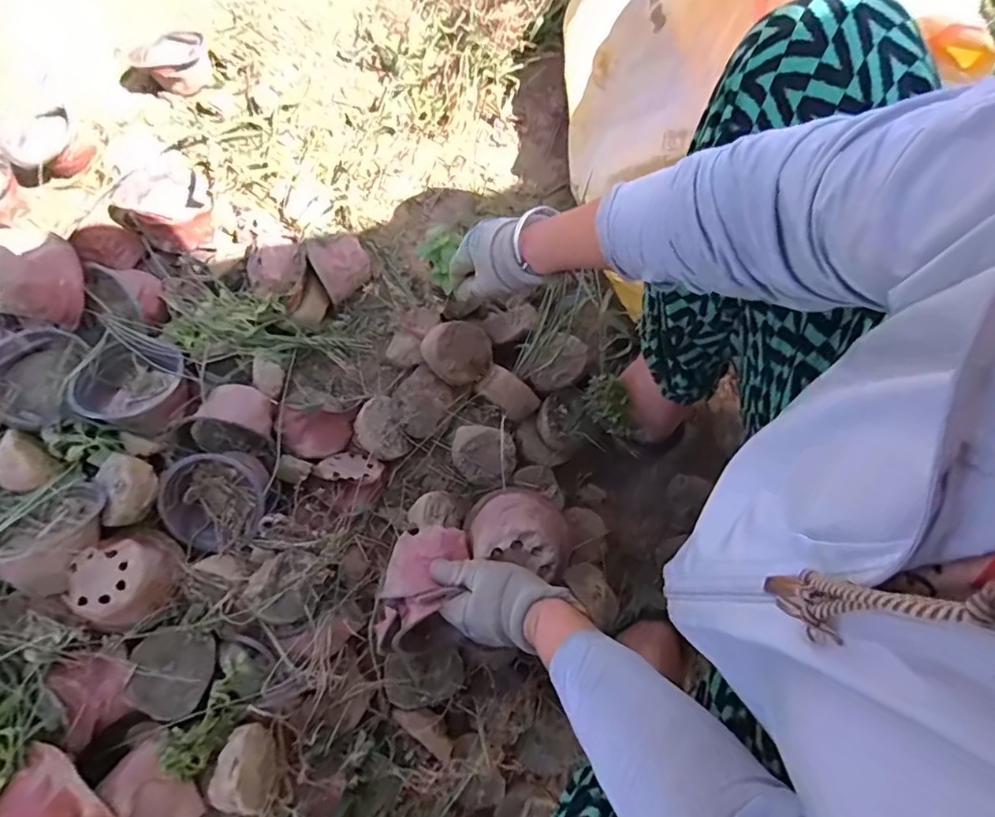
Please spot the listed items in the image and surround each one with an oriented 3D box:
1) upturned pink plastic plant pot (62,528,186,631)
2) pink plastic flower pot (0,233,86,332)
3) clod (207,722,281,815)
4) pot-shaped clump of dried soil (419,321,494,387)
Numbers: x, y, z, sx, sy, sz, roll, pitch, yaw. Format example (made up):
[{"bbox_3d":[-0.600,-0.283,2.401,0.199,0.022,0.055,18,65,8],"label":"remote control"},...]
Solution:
[{"bbox_3d":[-0.360,0.170,0.542,0.078,0.079,0.082,0,80,2],"label":"upturned pink plastic plant pot"},{"bbox_3d":[-0.497,-0.140,0.598,0.081,0.063,0.091,5,97,-37],"label":"pink plastic flower pot"},{"bbox_3d":[-0.221,0.321,0.495,0.046,0.045,0.062,13,81,5],"label":"clod"},{"bbox_3d":[-0.045,-0.069,0.645,0.078,0.045,0.072,0,80,2],"label":"pot-shaped clump of dried soil"}]

